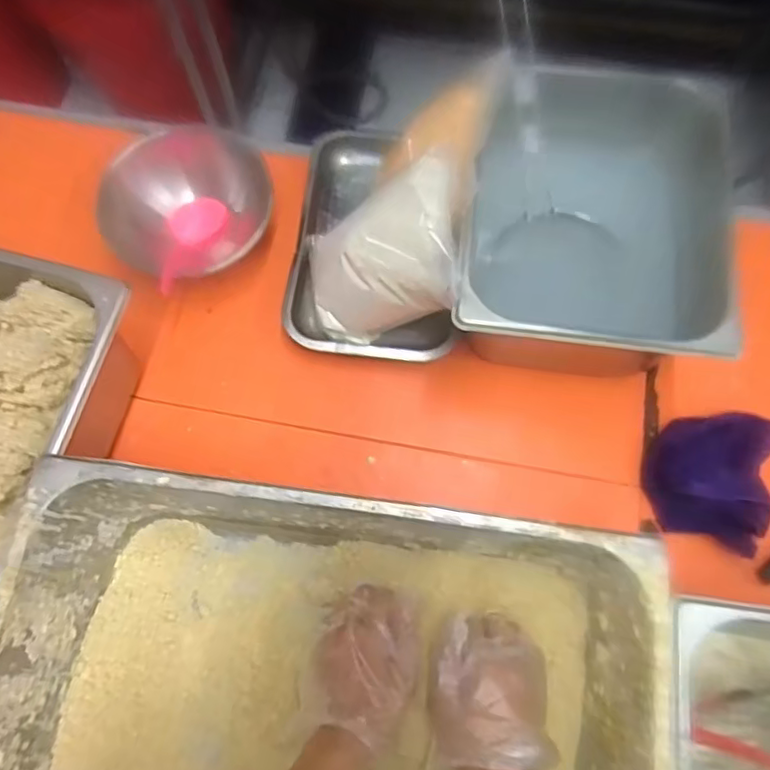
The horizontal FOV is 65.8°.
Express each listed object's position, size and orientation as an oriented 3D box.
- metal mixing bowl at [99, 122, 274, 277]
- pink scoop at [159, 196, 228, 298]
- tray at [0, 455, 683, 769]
[{"bbox_3d":[-0.232,-0.214,0.701,0.194,0.066,0.184,-5,72,-1],"label":"metal mixing bowl"},{"bbox_3d":[-0.239,-0.169,0.710,0.053,0.030,0.138,22,74,8],"label":"pink scoop"},{"bbox_3d":[-0.048,0.266,0.512,0.520,0.152,0.316,7,72,3],"label":"tray"}]

